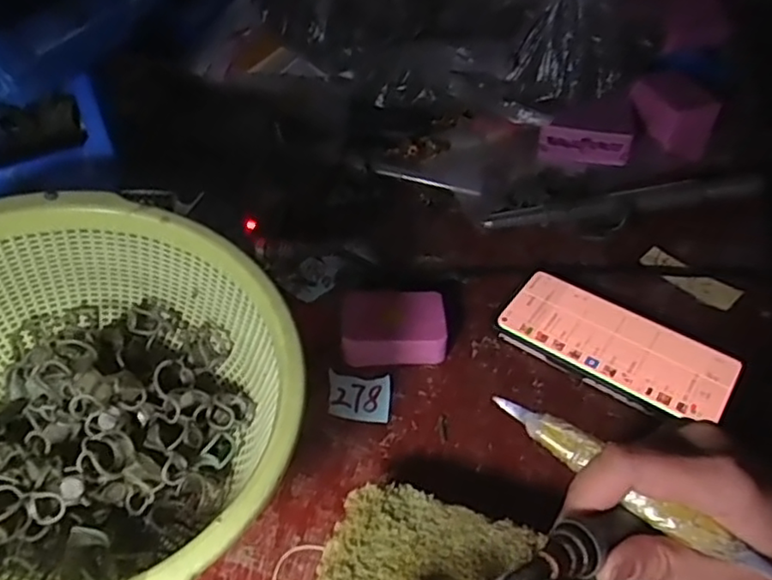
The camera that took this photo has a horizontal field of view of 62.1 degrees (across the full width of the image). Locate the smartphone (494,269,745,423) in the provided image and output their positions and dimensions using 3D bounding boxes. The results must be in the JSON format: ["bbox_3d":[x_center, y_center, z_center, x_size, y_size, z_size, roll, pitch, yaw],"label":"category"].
[{"bbox_3d":[0.159,0.038,0.448,0.153,0.008,0.075,28,51,25],"label":"smartphone"}]

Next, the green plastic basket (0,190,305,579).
[{"bbox_3d":[-0.135,0.054,0.283,0.188,0.081,0.188,1,46,-1],"label":"green plastic basket"}]

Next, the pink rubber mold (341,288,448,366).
[{"bbox_3d":[0.005,0.025,0.445,0.069,0.029,0.047,0,46,-2],"label":"pink rubber mold"}]

